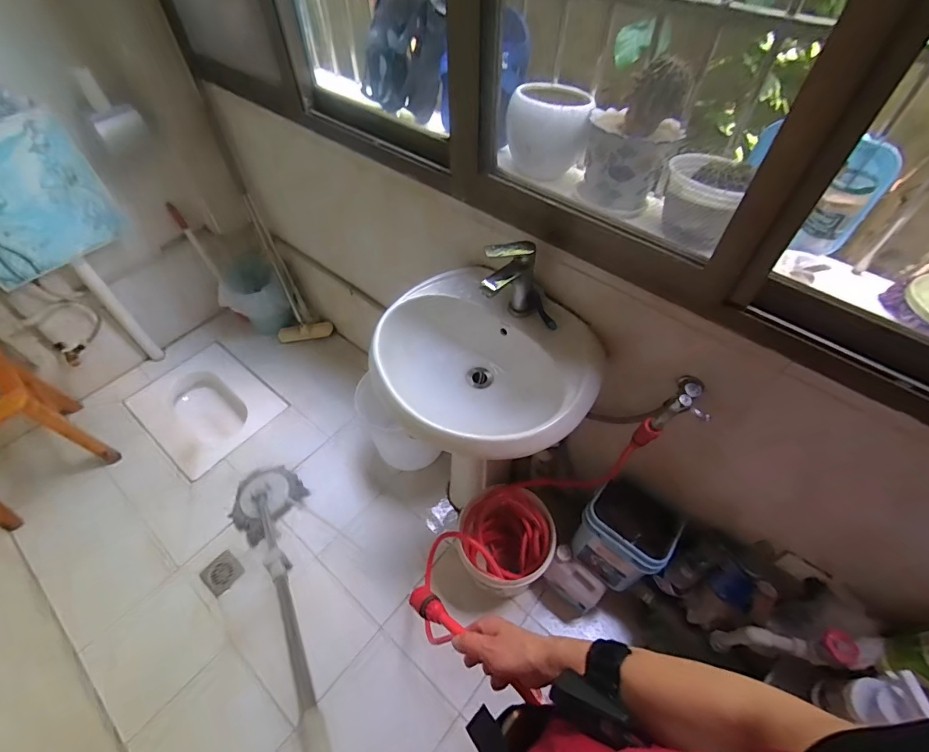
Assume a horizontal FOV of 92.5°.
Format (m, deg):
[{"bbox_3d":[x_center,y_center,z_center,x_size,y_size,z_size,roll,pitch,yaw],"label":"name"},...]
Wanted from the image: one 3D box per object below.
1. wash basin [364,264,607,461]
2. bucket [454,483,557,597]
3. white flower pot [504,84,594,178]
[{"bbox_3d":[0.031,-0.003,0.914,0.404,0.173,0.365,28,58,20],"label":"wash basin"},{"bbox_3d":[0.109,0.468,1.240,0.246,0.233,0.245,4,53,3],"label":"bucket"},{"bbox_3d":[0.162,-0.481,0.870,0.158,0.128,0.142,15,55,12],"label":"white flower pot"}]

